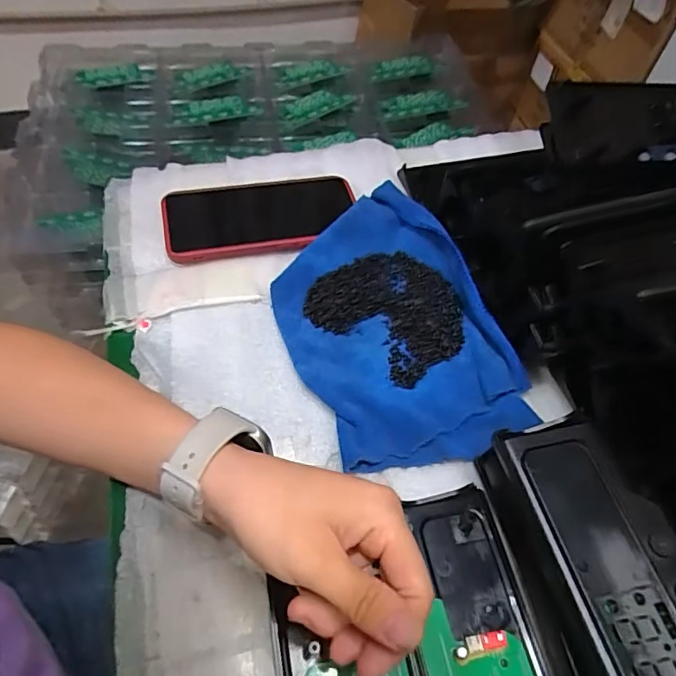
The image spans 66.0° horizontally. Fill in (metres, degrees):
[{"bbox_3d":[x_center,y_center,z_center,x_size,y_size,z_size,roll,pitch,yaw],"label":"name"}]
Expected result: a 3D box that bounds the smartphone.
[{"bbox_3d":[-0.064,-0.105,0.446,0.163,0.015,0.080,-10,56,-11],"label":"smartphone"}]

